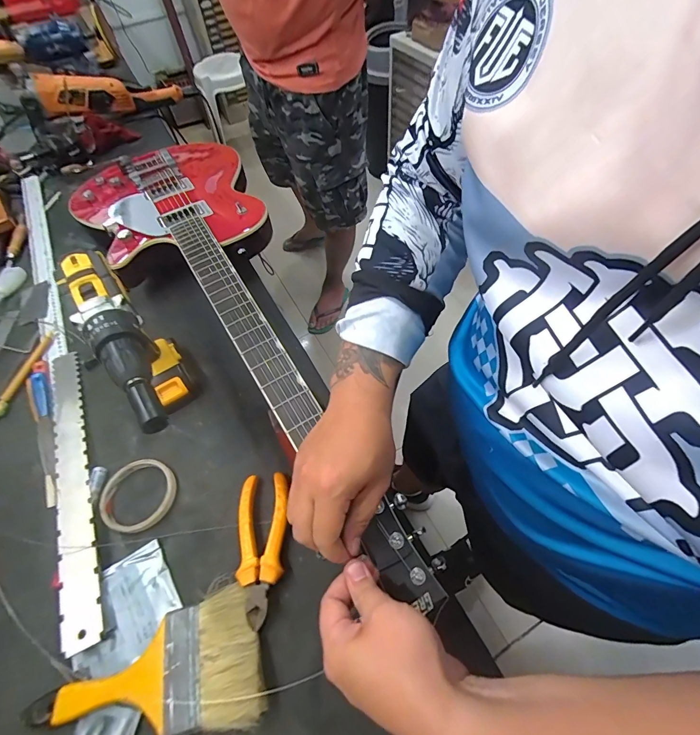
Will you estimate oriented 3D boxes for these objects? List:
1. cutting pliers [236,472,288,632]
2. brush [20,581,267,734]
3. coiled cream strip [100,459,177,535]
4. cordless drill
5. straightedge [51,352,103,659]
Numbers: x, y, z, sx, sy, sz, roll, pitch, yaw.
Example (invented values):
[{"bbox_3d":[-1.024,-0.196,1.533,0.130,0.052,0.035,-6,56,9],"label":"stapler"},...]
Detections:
[{"bbox_3d":[-0.098,0.196,0.421,0.052,0.025,0.149,-4,58,1],"label":"cutting pliers"},{"bbox_3d":[-0.186,0.304,0.354,0.205,0.024,0.108,-22,59,-10],"label":"brush"},{"bbox_3d":[-0.260,0.155,0.463,0.086,0.008,0.086,-22,59,-10],"label":"coiled cream strip"},{"bbox_3d":[-0.226,0.008,0.440,0.065,0.202,0.229,-37,63,-18],"label":"cordless drill"},{"bbox_3d":[-0.353,0.129,0.476,0.040,0.006,0.403,-22,55,-17],"label":"straightedge"}]

